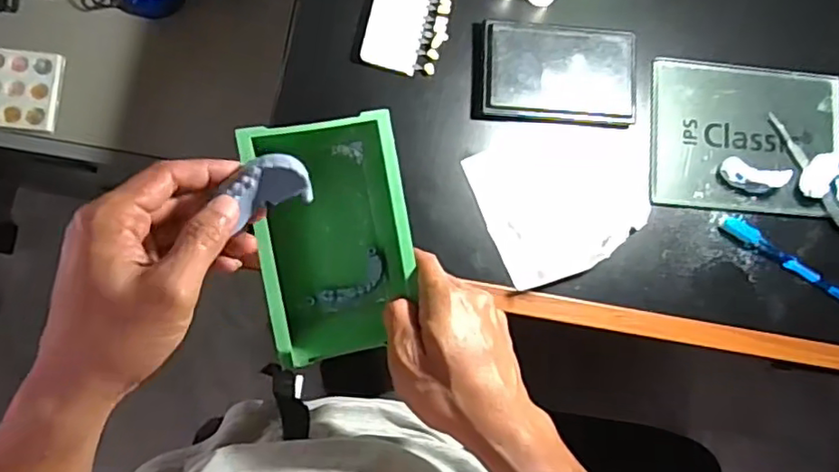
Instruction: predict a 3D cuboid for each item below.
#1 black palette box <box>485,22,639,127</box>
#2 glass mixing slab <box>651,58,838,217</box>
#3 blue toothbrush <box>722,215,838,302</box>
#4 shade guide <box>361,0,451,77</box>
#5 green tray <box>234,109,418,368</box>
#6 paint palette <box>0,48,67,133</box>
[{"bbox_3d":[0.140,-0.162,0.594,0.151,0.015,0.101,2,85,-6],"label":"black palette box"},{"bbox_3d":[0.336,-0.101,0.620,0.197,0.011,0.150,4,85,-5],"label":"glass mixing slab"},{"bbox_3d":[0.388,0.033,0.617,0.184,0.017,0.019,32,82,-3],"label":"blue toothbrush"},{"bbox_3d":[-0.005,-0.232,0.594,0.075,0.009,0.148,14,84,-5],"label":"shade guide"},{"bbox_3d":[-0.059,0.001,0.437,0.096,0.091,0.166,-12,87,-7],"label":"green tray"},{"bbox_3d":[-0.506,-0.181,0.735,0.127,0.012,0.099,5,85,-6],"label":"paint palette"}]

